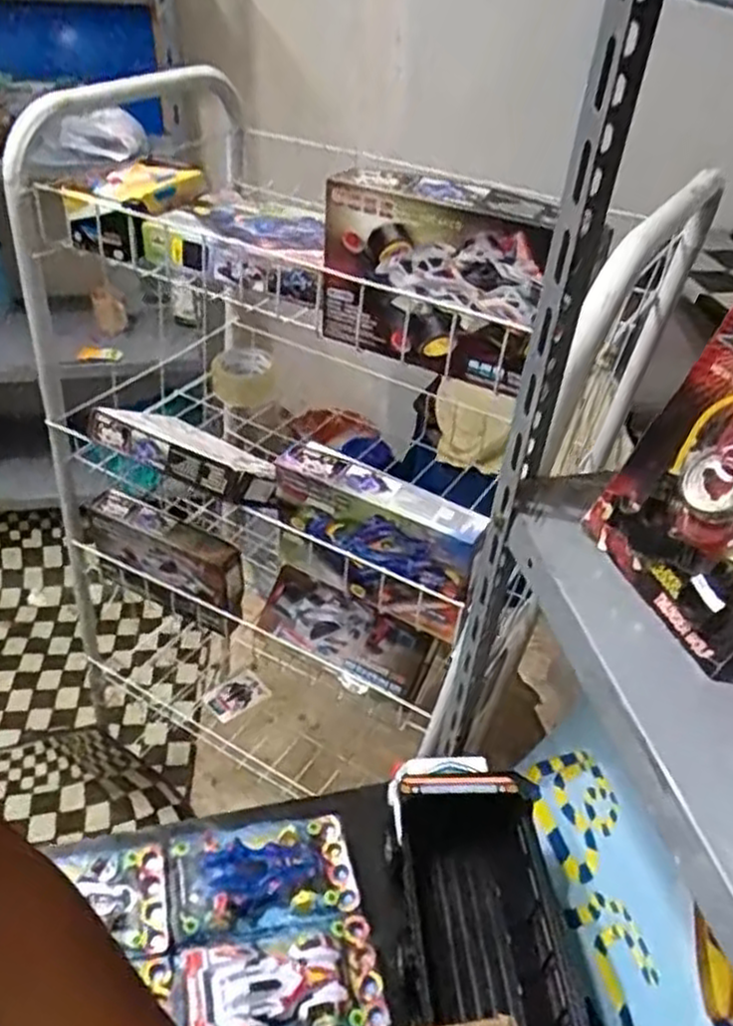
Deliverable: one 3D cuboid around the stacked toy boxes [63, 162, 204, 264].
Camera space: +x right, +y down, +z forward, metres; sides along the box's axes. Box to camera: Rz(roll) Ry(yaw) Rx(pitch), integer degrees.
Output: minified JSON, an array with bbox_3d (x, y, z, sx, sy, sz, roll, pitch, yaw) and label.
[{"bbox_3d":[-0.259,-0.342,0.872,0.095,0.066,0.160,15,39,14],"label":"stacked toy boxes"}]

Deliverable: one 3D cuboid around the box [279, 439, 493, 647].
[{"bbox_3d":[0.009,0.028,0.821,0.226,0.143,0.048,22,42,22],"label":"box"}]

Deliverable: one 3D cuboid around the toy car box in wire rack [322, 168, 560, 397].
[{"bbox_3d":[0.056,-0.202,0.664,0.200,0.144,0.051,22,42,22],"label":"toy car box in wire rack"}]

